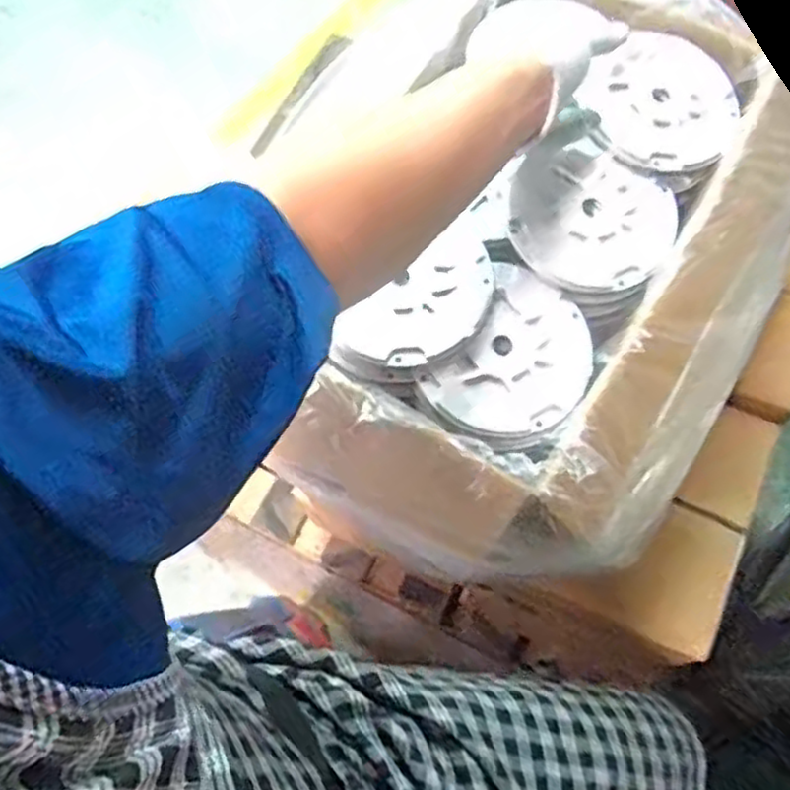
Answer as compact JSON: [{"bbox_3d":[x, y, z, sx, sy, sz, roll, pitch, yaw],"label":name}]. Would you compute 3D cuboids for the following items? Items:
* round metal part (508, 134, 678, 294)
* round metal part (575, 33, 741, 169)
[{"bbox_3d":[0.153,-0.140,0.569,0.130,0.016,0.114,31,81,2],"label":"round metal part"},{"bbox_3d":[0.225,-0.243,0.596,0.124,0.016,0.124,1,76,-5],"label":"round metal part"}]

